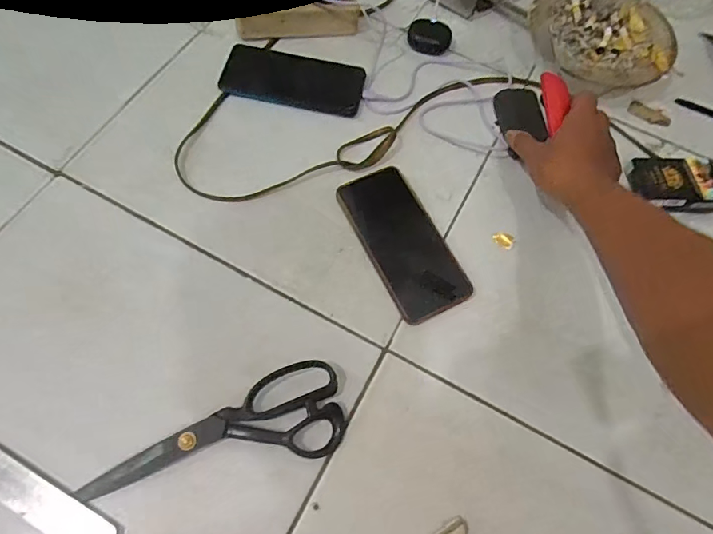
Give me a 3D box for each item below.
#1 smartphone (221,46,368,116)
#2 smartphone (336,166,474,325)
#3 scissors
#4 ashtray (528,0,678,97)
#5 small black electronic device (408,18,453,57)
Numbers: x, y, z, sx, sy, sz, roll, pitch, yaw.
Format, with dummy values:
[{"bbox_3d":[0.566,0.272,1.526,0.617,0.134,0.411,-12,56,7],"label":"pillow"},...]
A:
[{"bbox_3d":[-0.076,-0.229,0.576,0.169,0.013,0.079,9,66,0],"label":"smartphone"},{"bbox_3d":[0.049,-0.029,0.490,0.080,0.013,0.168,-24,70,-13],"label":"smartphone"},{"bbox_3d":[-0.120,0.138,0.403,0.216,0.016,0.078,-10,67,-8],"label":"scissors"},{"bbox_3d":[0.305,-0.285,0.600,0.170,0.049,0.177,-18,69,-11],"label":"ashtray"},{"bbox_3d":[0.094,-0.298,0.608,0.056,0.023,0.038,25,67,8],"label":"small black electronic device"}]

